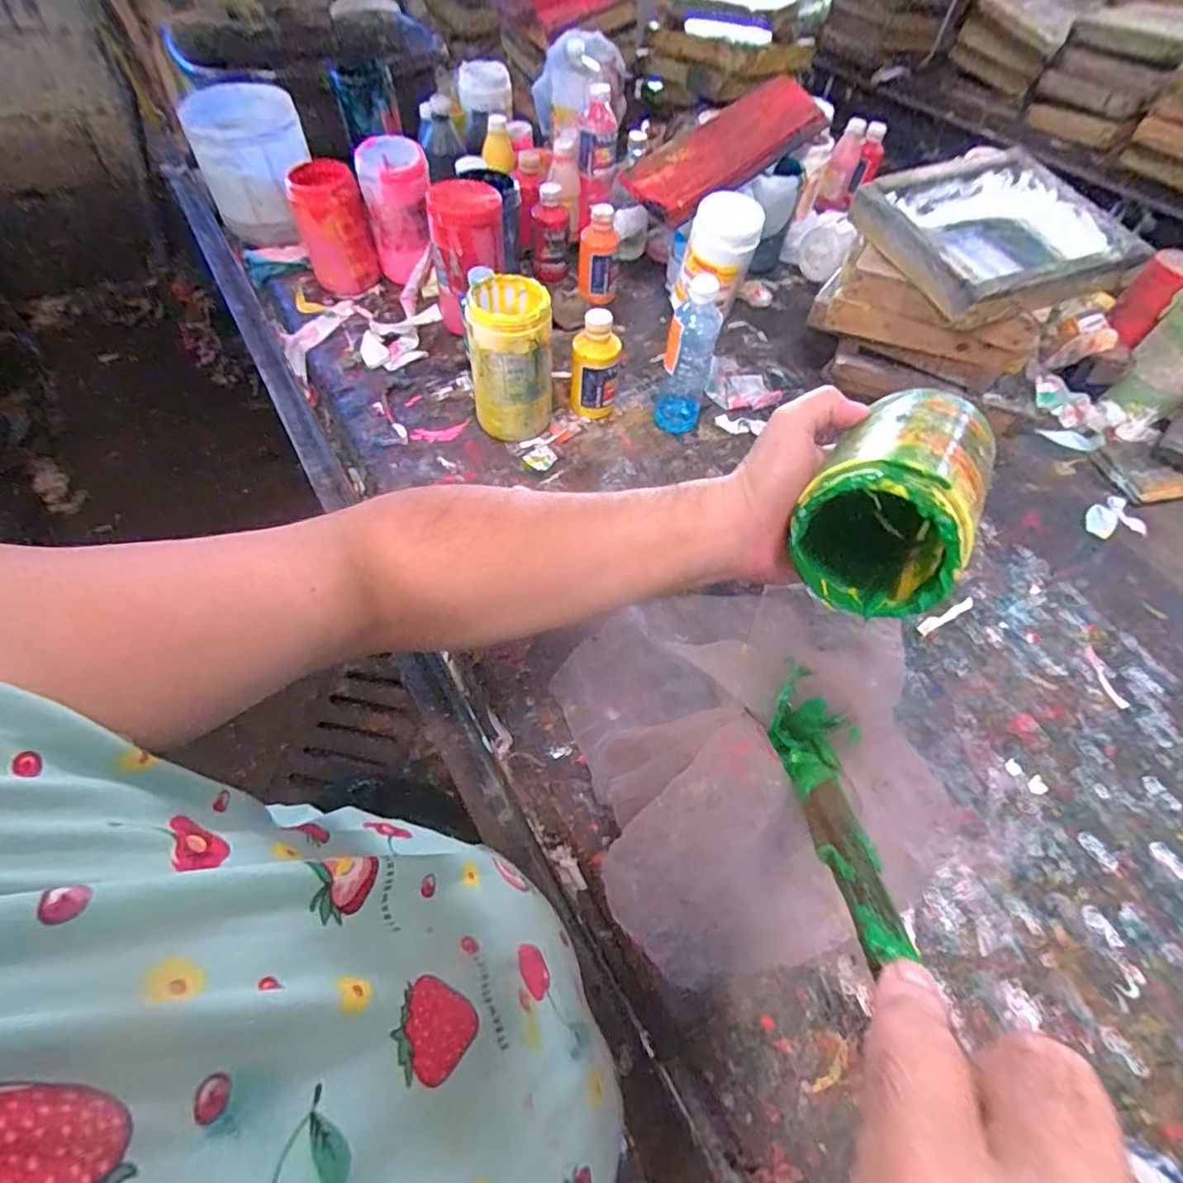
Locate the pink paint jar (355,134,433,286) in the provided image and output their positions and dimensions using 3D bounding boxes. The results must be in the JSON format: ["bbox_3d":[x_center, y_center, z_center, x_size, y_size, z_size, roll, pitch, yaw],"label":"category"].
[{"bbox_3d":[-0.278,-0.549,0.873,0.094,0.152,0.098,-11,57,-11],"label":"pink paint jar"}]

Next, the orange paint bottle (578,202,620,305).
[{"bbox_3d":[0.009,-0.500,0.901,0.059,0.122,0.056,1,55,-3],"label":"orange paint bottle"}]

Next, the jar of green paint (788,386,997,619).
[{"bbox_3d":[0.194,-0.057,0.377,0.085,0.099,0.151,25,47,24],"label":"jar of green paint"}]

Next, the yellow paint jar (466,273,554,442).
[{"bbox_3d":[-0.096,-0.271,0.717,0.088,0.167,0.098,-3,56,-6],"label":"yellow paint jar"}]

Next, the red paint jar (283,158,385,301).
[{"bbox_3d":[-0.375,-0.528,0.875,0.093,0.143,0.094,-16,58,-14],"label":"red paint jar"}]

